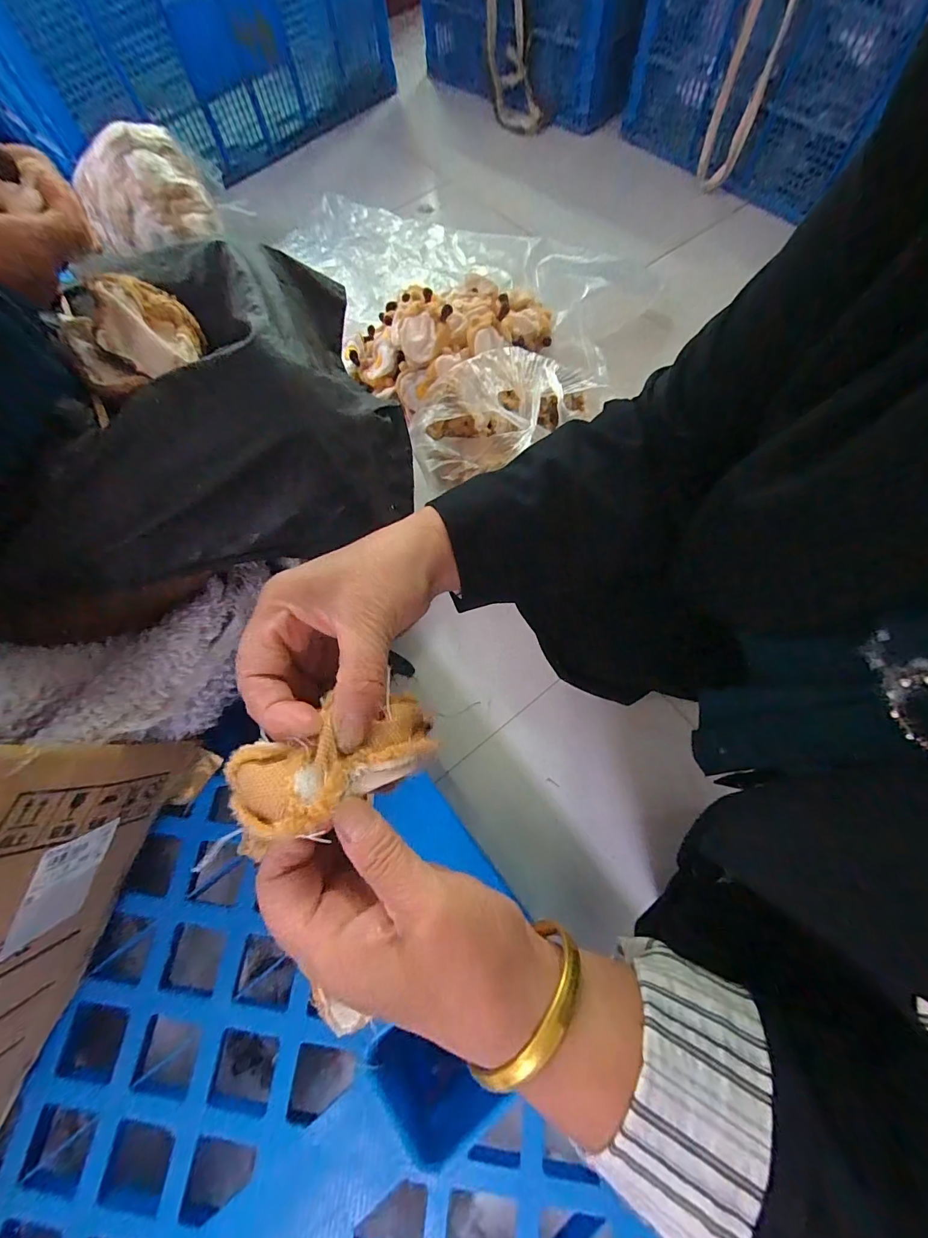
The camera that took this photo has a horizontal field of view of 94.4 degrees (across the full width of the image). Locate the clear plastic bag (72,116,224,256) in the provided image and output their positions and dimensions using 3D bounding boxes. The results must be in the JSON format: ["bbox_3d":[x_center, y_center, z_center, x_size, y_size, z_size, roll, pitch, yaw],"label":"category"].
[{"bbox_3d":[-0.663,-0.863,0.878,0.260,0.138,0.175,-18,70,-4],"label":"clear plastic bag"}]

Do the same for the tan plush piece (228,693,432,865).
[{"bbox_3d":[-0.056,0.062,0.186,0.086,0.024,0.043,-17,69,-20],"label":"tan plush piece"}]

